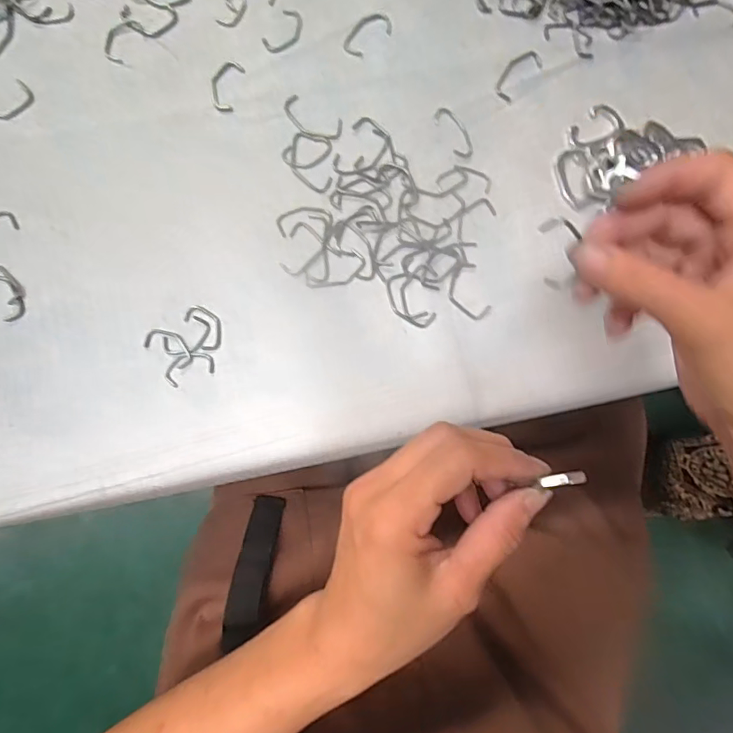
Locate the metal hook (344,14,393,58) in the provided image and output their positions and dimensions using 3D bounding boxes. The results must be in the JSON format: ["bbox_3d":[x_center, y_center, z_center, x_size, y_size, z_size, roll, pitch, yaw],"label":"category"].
[{"bbox_3d":[0.000,-0.222,0.338,0.036,0.004,0.020,-42,91,-5],"label":"metal hook"}]

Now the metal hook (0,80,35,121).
[{"bbox_3d":[-0.227,-0.165,0.314,0.038,0.004,0.025,-17,89,-5],"label":"metal hook"}]

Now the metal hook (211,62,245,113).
[{"bbox_3d":[-0.091,-0.182,0.327,0.018,0.004,0.033,17,86,-4],"label":"metal hook"}]

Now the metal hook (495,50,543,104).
[{"bbox_3d":[0.102,-0.198,0.343,0.018,0.004,0.038,41,85,-2],"label":"metal hook"}]

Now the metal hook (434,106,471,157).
[{"bbox_3d":[0.059,-0.156,0.336,0.015,0.004,0.037,-29,90,-5],"label":"metal hook"}]

